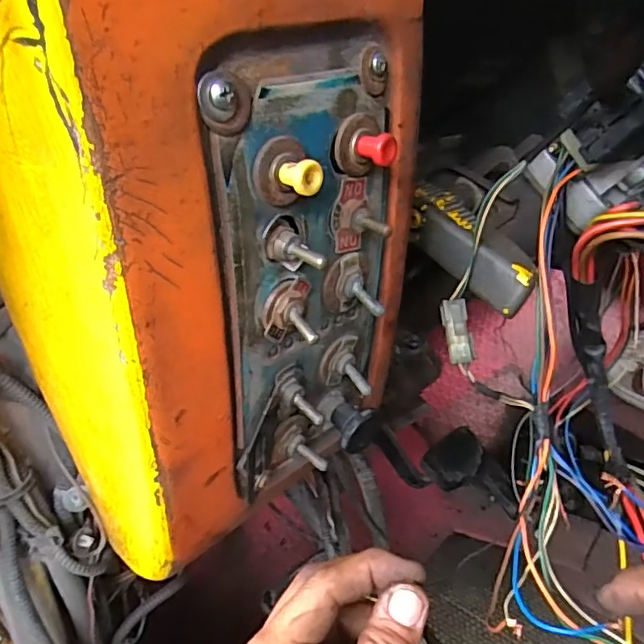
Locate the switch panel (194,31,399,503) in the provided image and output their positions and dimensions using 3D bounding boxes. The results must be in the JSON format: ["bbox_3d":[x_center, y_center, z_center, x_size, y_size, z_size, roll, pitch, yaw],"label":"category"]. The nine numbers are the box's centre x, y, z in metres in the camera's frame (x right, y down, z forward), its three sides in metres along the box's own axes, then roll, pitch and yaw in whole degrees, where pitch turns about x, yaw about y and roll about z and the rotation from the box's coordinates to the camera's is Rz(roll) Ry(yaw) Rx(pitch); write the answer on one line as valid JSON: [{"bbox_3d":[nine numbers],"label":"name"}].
[{"bbox_3d":[-0.002,-0.009,0.259,0.091,0.208,0.030,-27,40,-35],"label":"switch panel"}]

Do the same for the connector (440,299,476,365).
[{"bbox_3d":[0.073,0.005,0.308,0.014,0.035,0.005,-8,-10,-3],"label":"connector"}]

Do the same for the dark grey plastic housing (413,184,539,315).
[{"bbox_3d":[0.082,-0.042,0.322,0.025,0.028,0.089,-20,55,-29],"label":"dark grey plastic housing"}]

